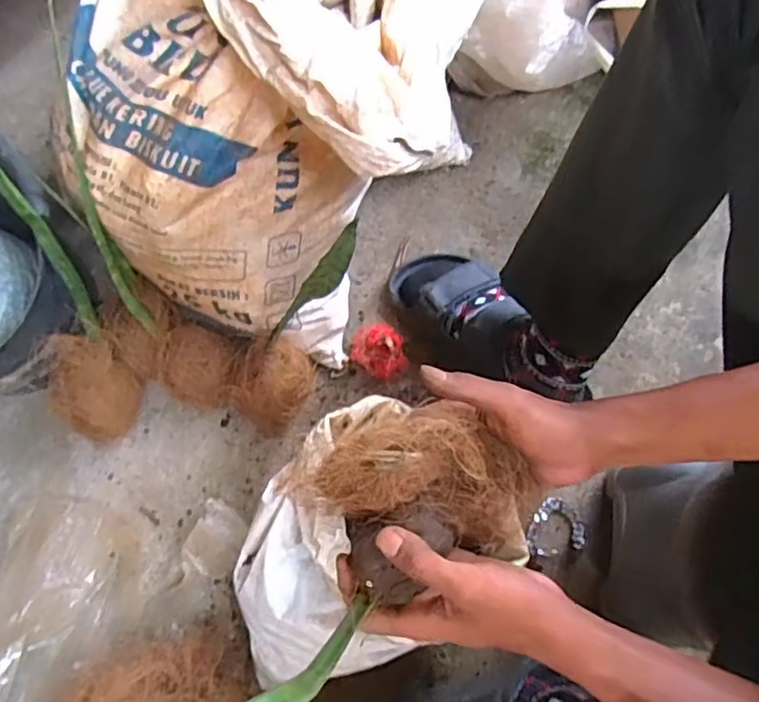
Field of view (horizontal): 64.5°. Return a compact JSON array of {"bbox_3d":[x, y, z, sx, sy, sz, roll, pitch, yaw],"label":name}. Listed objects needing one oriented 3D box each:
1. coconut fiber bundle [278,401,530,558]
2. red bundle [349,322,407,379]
[{"bbox_3d":[0.027,0.077,0.398,0.148,0.076,0.080,14,75,4],"label":"coconut fiber bundle"},{"bbox_3d":[-0.003,0.000,0.695,0.055,0.042,0.066,-29,76,-8],"label":"red bundle"}]

